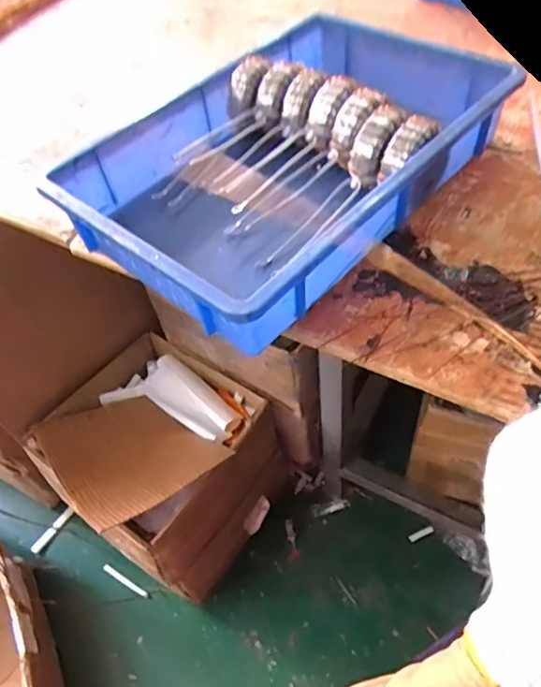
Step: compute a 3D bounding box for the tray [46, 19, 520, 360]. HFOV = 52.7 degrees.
[{"bbox_3d":[0.022,-0.190,0.554,0.265,0.077,0.407,35,62,26],"label":"tray"}]

